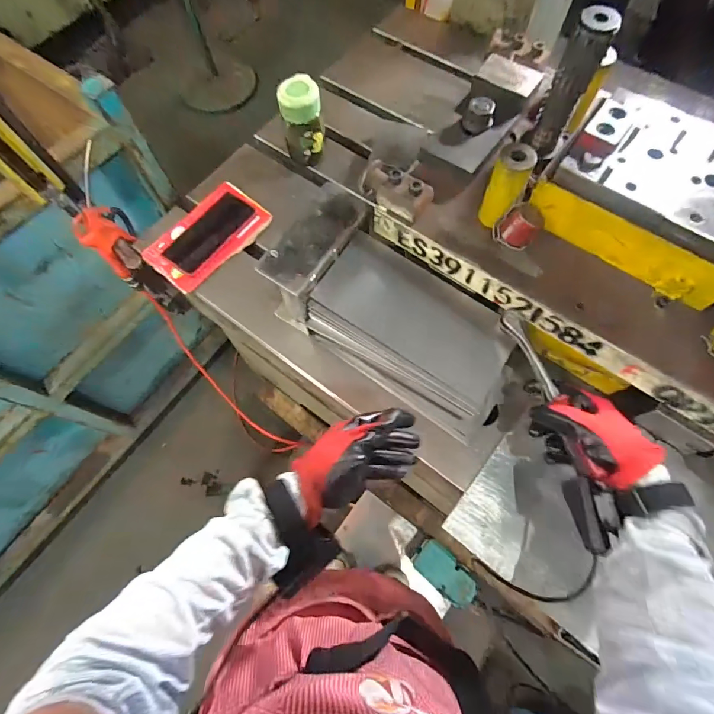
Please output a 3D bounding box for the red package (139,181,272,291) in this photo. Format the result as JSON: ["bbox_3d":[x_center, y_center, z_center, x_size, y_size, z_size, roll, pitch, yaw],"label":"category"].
[{"bbox_3d":[-0.249,-0.202,0.673,0.195,0.026,0.113,-43,73,-14],"label":"red package"}]

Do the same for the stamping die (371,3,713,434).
[{"bbox_3d":[0.325,-0.162,0.464,0.558,0.230,0.289,34,73,14],"label":"stamping die"}]

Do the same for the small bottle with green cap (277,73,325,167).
[{"bbox_3d":[-0.091,-0.392,0.686,0.069,0.134,0.059,-11,69,-3],"label":"small bottle with green cap"}]

